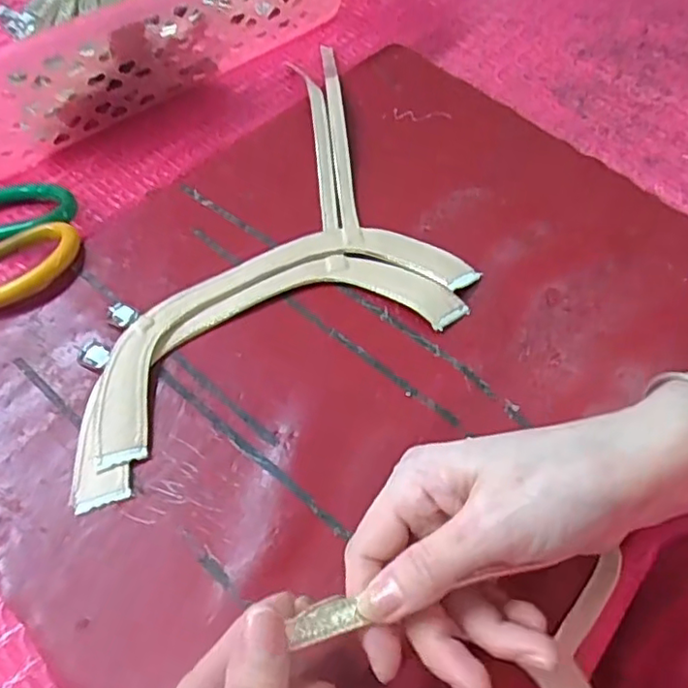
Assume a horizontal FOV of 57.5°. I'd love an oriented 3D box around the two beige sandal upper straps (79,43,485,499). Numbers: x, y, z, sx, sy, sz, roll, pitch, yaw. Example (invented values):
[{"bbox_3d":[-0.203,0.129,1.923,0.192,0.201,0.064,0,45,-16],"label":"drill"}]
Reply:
[{"bbox_3d":[-0.062,-0.075,0.357,0.215,0.009,0.261,-18,63,-12],"label":"two beige sandal upper straps"}]

